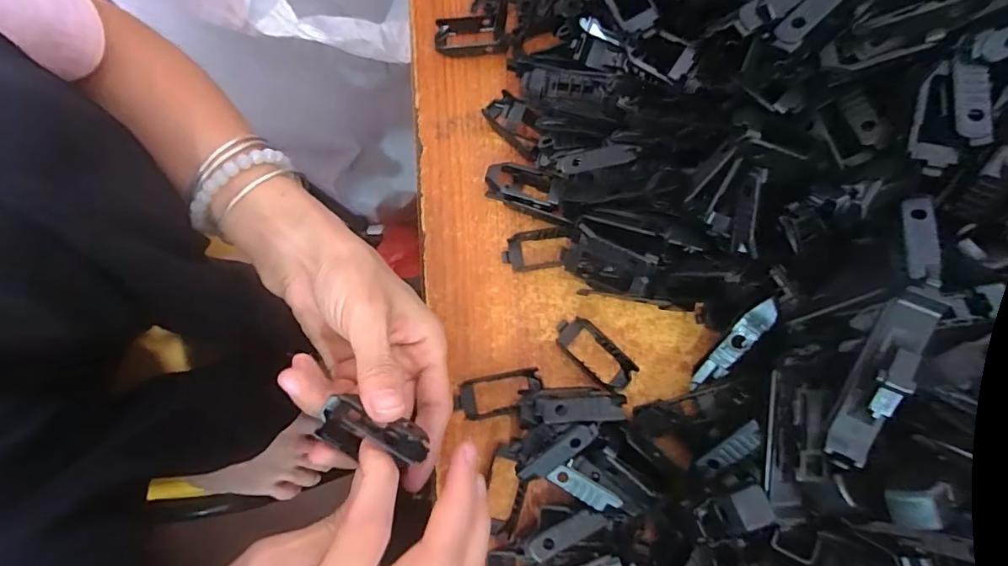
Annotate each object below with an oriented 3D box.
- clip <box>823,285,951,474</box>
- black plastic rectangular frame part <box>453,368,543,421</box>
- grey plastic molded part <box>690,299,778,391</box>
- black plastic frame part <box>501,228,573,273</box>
[{"bbox_3d":[0.155,0.040,0.202,0.015,0.018,0.076,21,98,3],"label":"clip"},{"bbox_3d":[-0.003,0.063,0.279,0.050,0.009,0.023,-10,79,-3],"label":"black plastic rectangular frame part"},{"bbox_3d":[0.121,0.034,0.262,0.014,0.006,0.061,34,117,5],"label":"grey plastic molded part"},{"bbox_3d":[0.021,-0.020,0.299,0.044,0.009,0.023,-9,79,-3],"label":"black plastic frame part"}]

